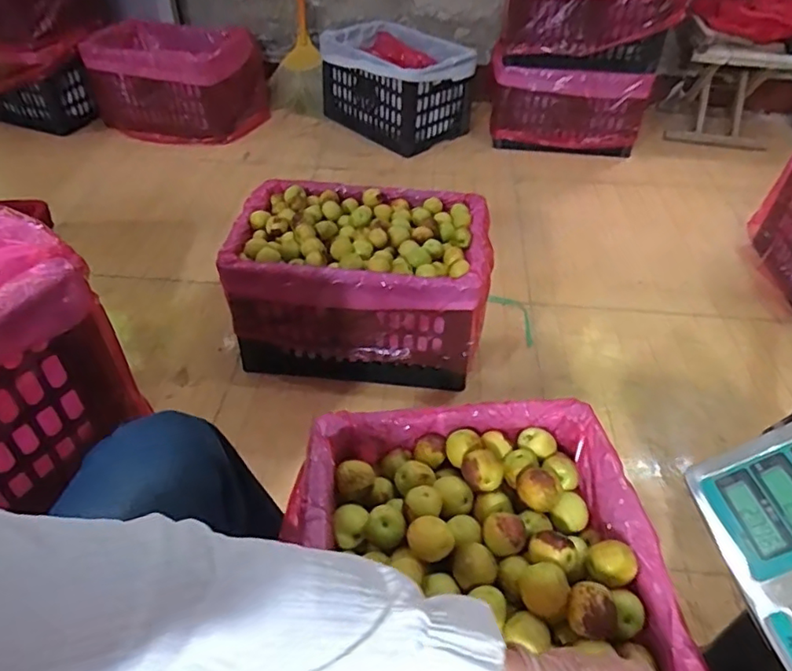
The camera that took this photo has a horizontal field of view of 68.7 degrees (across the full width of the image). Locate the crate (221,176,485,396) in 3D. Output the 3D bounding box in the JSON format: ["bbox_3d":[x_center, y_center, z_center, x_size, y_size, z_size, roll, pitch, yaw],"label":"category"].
[{"bbox_3d":[-0.062,-0.101,1.142,0.460,0.269,0.316,5,42,7],"label":"crate"}]

